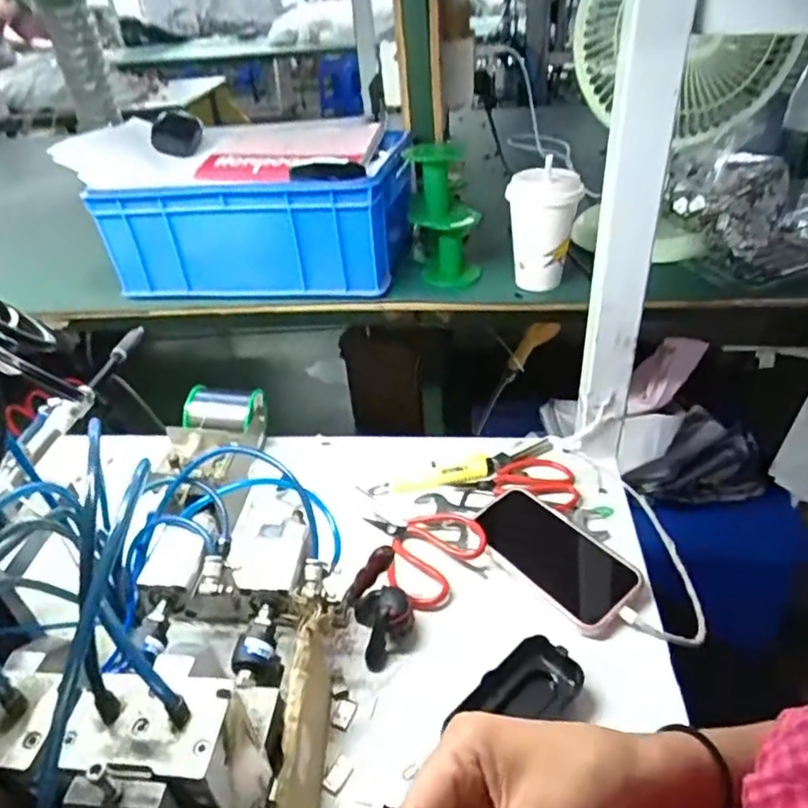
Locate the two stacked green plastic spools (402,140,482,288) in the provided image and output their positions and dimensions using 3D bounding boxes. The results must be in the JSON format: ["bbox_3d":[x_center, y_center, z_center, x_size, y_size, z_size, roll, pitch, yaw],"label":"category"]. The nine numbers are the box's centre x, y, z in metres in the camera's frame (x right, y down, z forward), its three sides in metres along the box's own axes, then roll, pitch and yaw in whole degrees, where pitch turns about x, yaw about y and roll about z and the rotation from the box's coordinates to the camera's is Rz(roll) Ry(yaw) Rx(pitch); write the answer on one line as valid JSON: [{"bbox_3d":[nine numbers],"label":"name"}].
[{"bbox_3d":[0.046,-0.215,0.695,0.073,0.142,0.068,-3,36,2],"label":"two stacked green plastic spools"}]

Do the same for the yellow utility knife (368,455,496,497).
[{"bbox_3d":[0.031,0.074,0.641,0.134,0.011,0.028,-10,36,-8],"label":"yellow utility knife"}]

